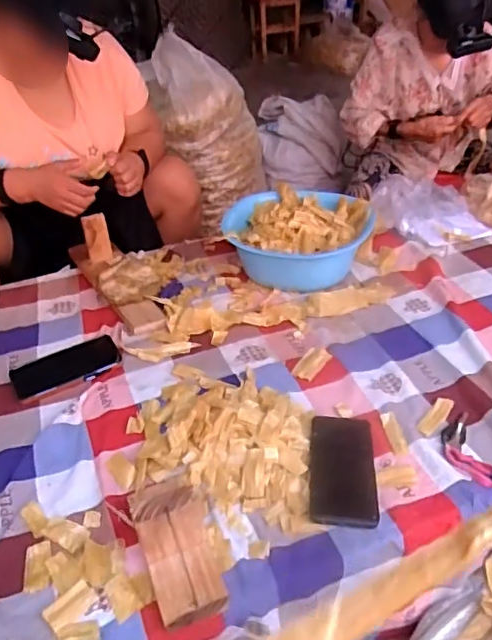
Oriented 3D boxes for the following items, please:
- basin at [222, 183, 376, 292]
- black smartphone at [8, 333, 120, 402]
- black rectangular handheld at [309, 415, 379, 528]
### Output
[{"bbox_3d":[0.099,-0.159,1.107,0.265,0.111,0.265,-3,37,2],"label":"basin"},{"bbox_3d":[-0.284,0.074,0.902,0.161,0.006,0.088,-24,41,-23],"label":"black smartphone"},{"bbox_3d":[0.120,0.178,0.706,0.076,0.017,0.168,1,38,8],"label":"black rectangular handheld"}]

